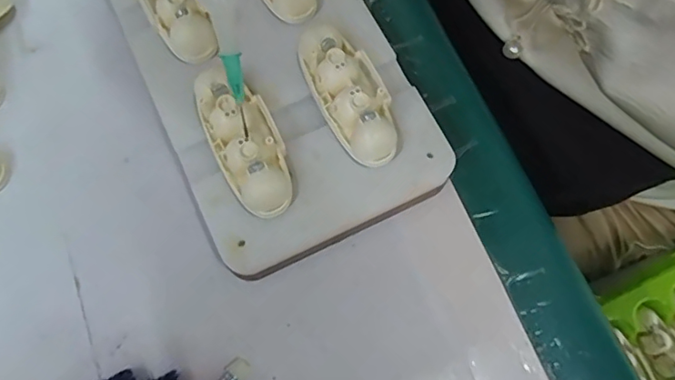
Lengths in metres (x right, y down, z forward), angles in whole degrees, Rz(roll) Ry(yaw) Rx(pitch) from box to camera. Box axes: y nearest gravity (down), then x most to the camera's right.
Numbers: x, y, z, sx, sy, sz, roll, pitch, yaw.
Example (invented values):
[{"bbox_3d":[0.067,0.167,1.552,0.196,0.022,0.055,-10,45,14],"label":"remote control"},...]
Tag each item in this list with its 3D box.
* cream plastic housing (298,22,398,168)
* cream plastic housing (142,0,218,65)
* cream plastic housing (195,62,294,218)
[{"bbox_3d":[0.006,-0.039,0.212,0.026,0.016,0.058,-26,74,-11],"label":"cream plastic housing"},{"bbox_3d":[-0.071,-0.081,0.224,0.020,0.014,0.059,-26,74,-11],"label":"cream plastic housing"},{"bbox_3d":[-0.036,-0.020,0.204,0.024,0.015,0.062,-27,75,-11],"label":"cream plastic housing"}]

